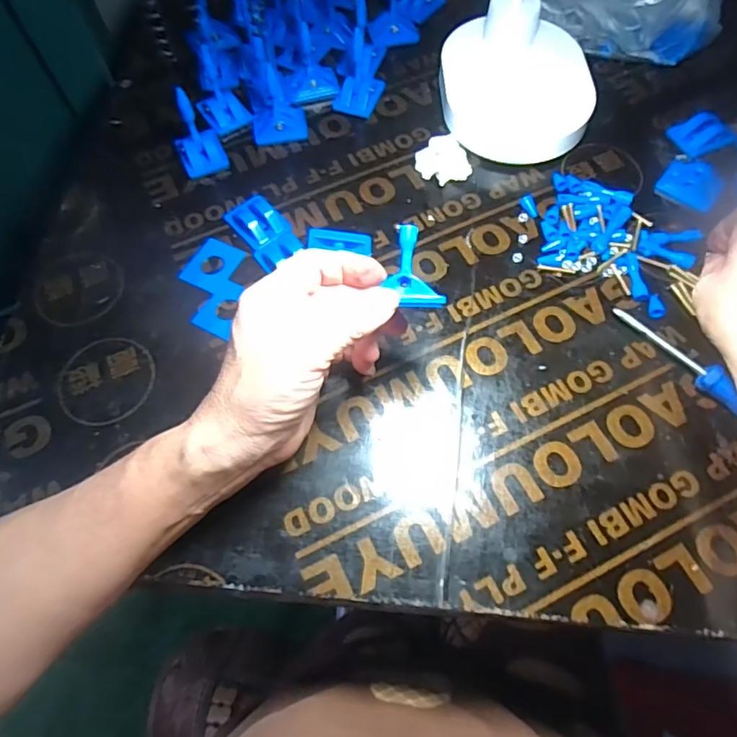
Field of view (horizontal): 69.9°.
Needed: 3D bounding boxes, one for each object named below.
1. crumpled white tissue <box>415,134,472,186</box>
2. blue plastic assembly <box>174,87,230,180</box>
[{"bbox_3d":[0.059,-0.164,0.417,0.037,0.015,0.039,-20,67,-6],"label":"crumpled white tissue"},{"bbox_3d":[-0.138,-0.186,0.413,0.037,0.052,0.043,-24,67,-8],"label":"blue plastic assembly"}]

